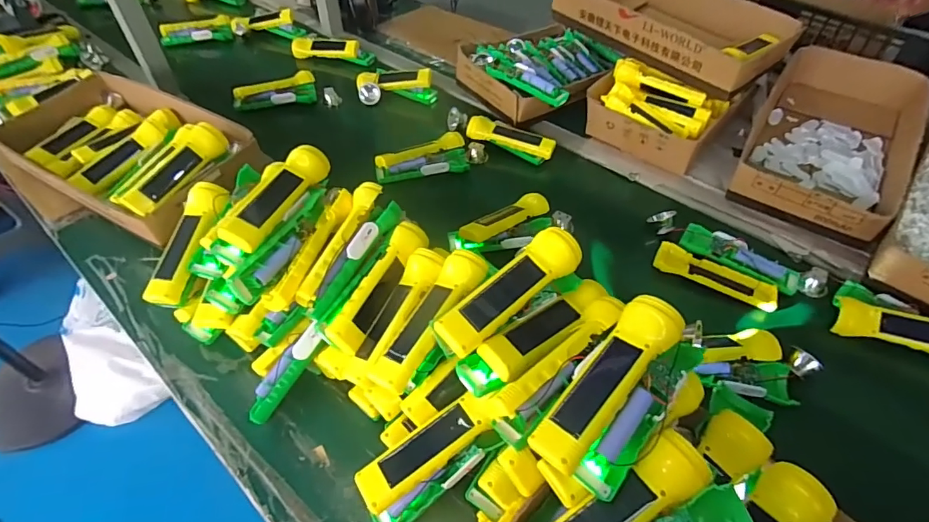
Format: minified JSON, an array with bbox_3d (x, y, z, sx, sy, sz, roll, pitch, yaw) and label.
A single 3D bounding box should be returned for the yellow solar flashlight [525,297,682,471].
[{"bbox_3d":[0.119,0.100,0.383,0.045,0.033,0.163,36,71,28],"label":"yellow solar flashlight"}]

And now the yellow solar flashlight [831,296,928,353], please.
[{"bbox_3d":[0.573,0.087,0.598,0.163,0.045,0.055,16,49,13],"label":"yellow solar flashlight"}]

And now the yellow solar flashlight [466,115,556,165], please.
[{"bbox_3d":[0.085,-0.232,0.866,0.164,0.039,0.053,22,50,18],"label":"yellow solar flashlight"}]

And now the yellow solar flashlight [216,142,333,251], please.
[{"bbox_3d":[-0.228,-0.081,0.560,0.046,0.033,0.166,19,49,16],"label":"yellow solar flashlight"}]

